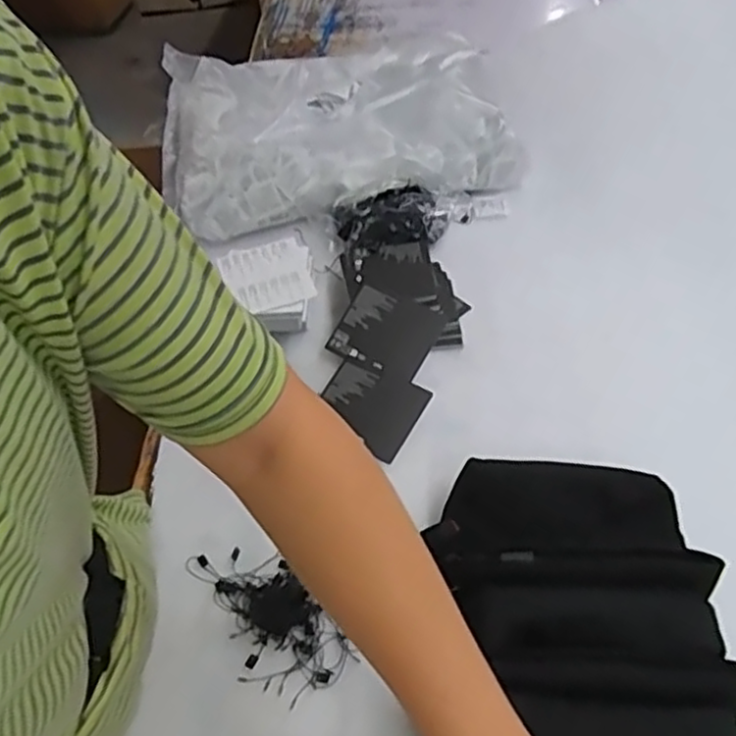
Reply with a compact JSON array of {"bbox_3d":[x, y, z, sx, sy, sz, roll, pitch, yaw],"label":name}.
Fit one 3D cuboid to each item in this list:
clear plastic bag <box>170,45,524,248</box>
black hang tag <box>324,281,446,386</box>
[{"bbox_3d":[-0.049,-0.330,0.943,0.438,0.082,0.366,-11,50,-5],"label":"clear plastic bag"},{"bbox_3d":[0.017,-0.035,0.718,0.094,0.007,0.085,26,72,13],"label":"black hang tag"}]

